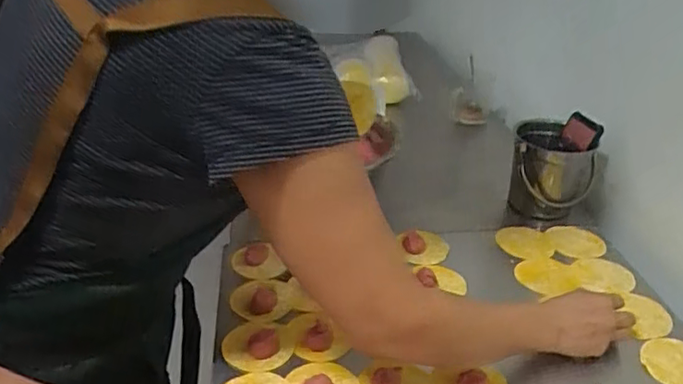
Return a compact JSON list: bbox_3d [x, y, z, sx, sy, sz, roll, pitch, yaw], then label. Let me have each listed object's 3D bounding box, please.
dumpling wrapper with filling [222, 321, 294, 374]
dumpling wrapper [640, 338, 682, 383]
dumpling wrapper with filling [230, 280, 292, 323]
[{"bbox_3d":[-0.098,0.181,0.702,0.077,0.016,0.082,1,32,-1],"label":"dumpling wrapper with filling"},{"bbox_3d":[0.401,0.203,0.682,0.083,0.007,0.079,1,32,-1],"label":"dumpling wrapper"},{"bbox_3d":[-0.108,0.147,0.773,0.076,0.016,0.070,-6,33,-12],"label":"dumpling wrapper with filling"}]

